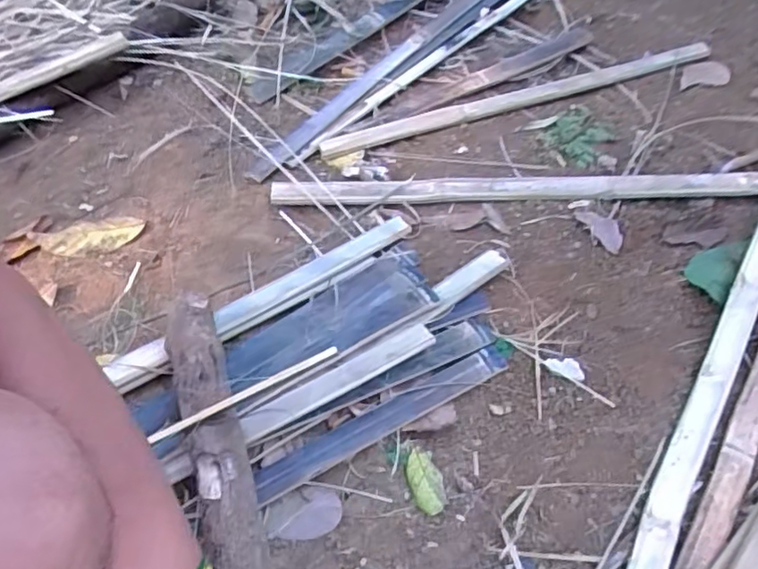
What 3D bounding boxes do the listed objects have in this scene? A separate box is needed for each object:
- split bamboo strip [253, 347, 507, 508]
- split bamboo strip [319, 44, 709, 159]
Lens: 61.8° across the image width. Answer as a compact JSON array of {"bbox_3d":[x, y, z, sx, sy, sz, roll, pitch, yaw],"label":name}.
[{"bbox_3d":[0.006,0.131,0.620,0.272,0.018,0.035,-25,58,-19],"label":"split bamboo strip"},{"bbox_3d":[0.212,-0.274,0.911,0.611,0.011,0.040,-18,56,-14],"label":"split bamboo strip"}]

